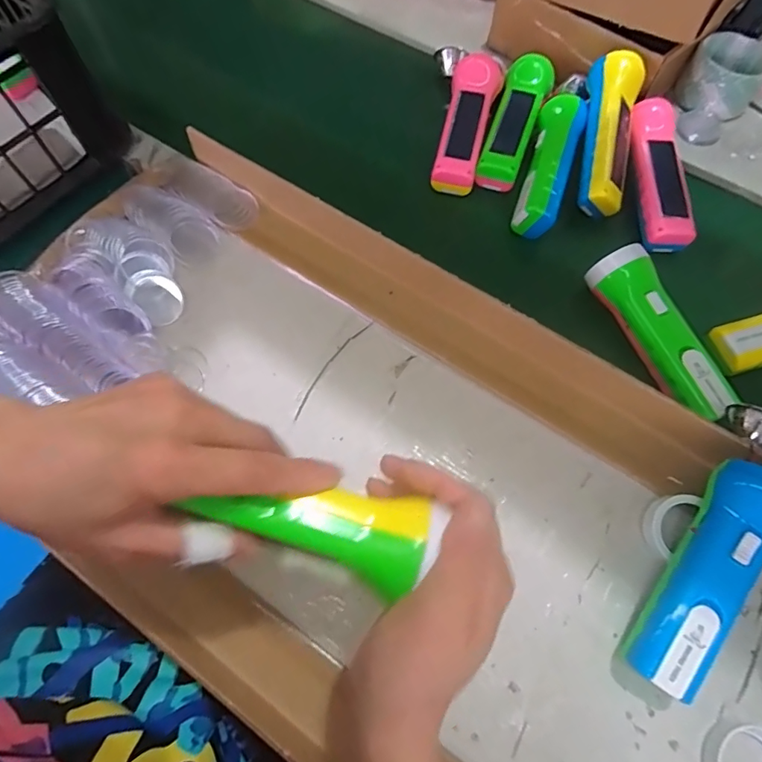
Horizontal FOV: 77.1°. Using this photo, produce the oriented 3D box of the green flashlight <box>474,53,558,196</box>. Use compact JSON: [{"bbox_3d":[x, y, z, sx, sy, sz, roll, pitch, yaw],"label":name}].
[{"bbox_3d":[0.142,-0.278,0.511,0.049,0.031,0.166,21,72,9],"label":"green flashlight"}]

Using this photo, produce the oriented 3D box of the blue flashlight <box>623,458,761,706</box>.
[{"bbox_3d":[0.220,0.132,0.325,0.047,0.057,0.159,32,73,12],"label":"blue flashlight"}]

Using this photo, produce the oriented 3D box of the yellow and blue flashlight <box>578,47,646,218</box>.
[{"bbox_3d":[0.231,-0.249,0.482,0.047,0.039,0.163,12,85,-23],"label":"yellow and blue flashlight"}]

